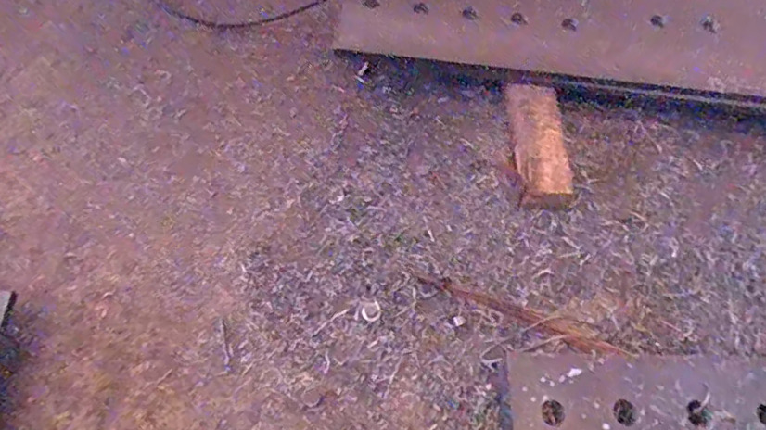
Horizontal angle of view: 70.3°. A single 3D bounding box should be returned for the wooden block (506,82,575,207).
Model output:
[{"bbox_3d":[0.229,-0.103,0.811,0.076,0.048,0.201,0,64,0],"label":"wooden block"}]

